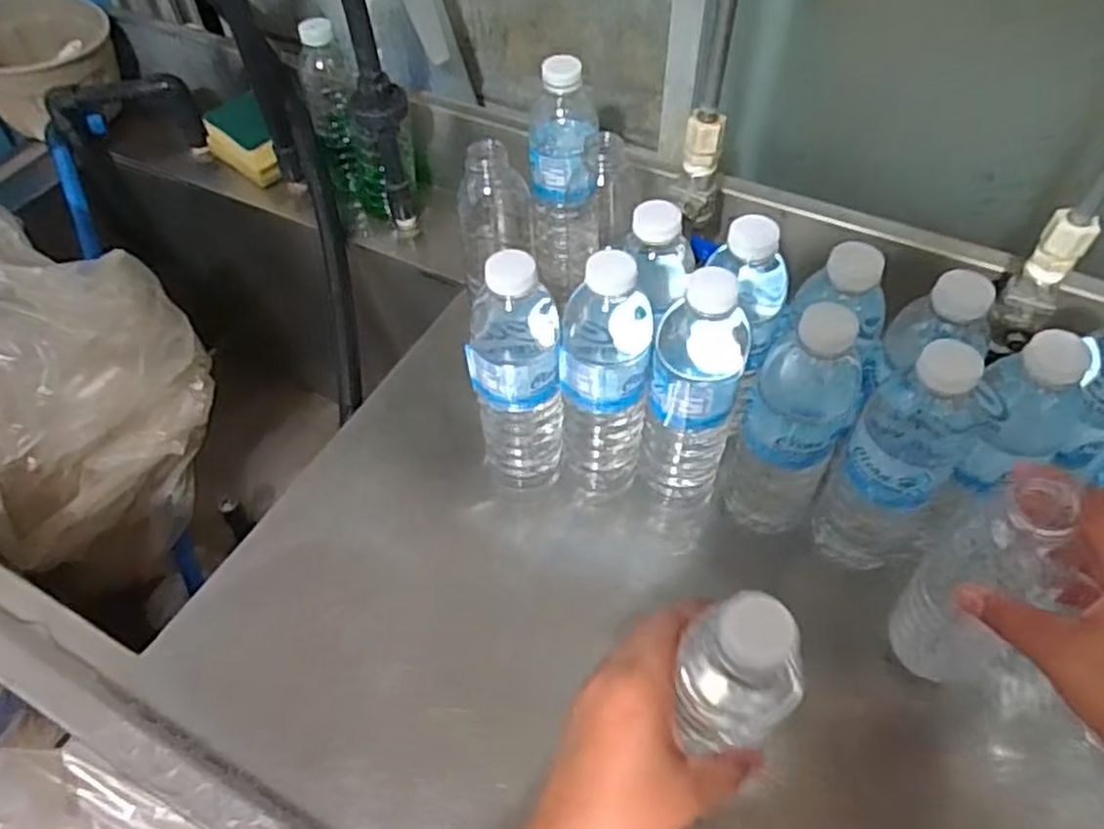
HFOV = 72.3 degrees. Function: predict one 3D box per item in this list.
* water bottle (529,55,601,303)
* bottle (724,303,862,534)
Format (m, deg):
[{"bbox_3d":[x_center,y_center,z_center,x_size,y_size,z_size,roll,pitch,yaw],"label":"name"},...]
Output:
[{"bbox_3d":[0.012,-0.197,0.658,0.059,0.198,0.053,3,52,3],"label":"water bottle"},{"bbox_3d":[0.158,0.014,0.502,0.061,0.206,0.054,26,57,20],"label":"bottle"}]

